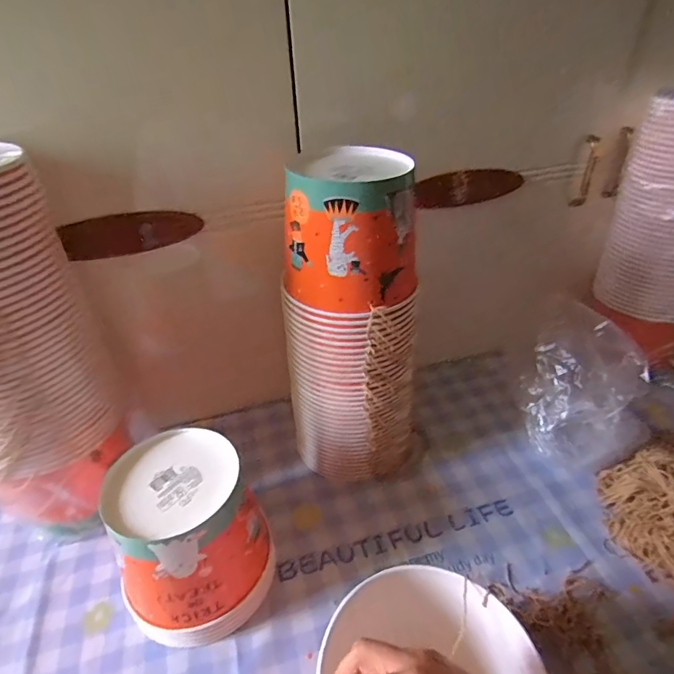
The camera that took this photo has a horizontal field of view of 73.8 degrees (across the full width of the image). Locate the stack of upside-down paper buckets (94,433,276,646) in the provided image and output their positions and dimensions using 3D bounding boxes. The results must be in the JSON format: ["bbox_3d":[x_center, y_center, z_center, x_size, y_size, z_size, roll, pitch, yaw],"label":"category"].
[{"bbox_3d":[-0.150,0.208,0.478,0.145,0.166,0.144,-22,40,-25],"label":"stack of upside-down paper buckets"}]

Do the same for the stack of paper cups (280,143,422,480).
[{"bbox_3d":[0.032,-0.008,0.566,0.148,0.419,0.151,6,37,11],"label":"stack of paper cups"}]

